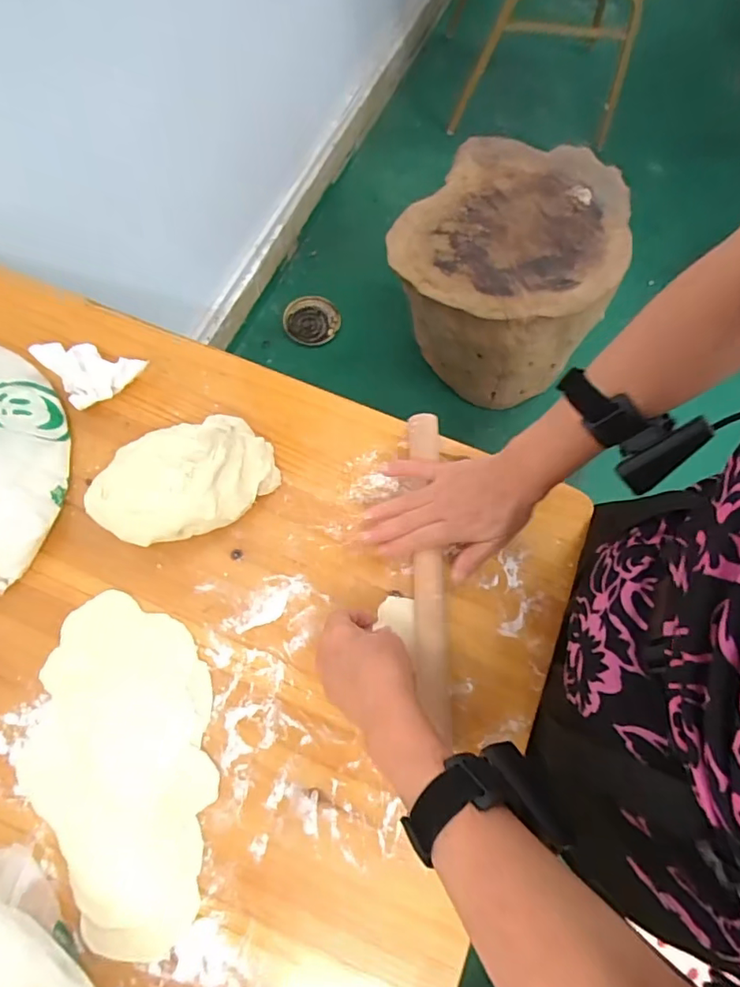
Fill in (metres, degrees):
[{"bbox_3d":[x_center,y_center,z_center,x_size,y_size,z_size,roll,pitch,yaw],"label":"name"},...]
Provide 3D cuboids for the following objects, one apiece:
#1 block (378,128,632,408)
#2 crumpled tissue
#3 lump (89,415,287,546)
[{"bbox_3d":[0.298,-0.467,1.247,0.426,0.394,0.454,38,75,9],"label":"block"},{"bbox_3d":[-0.266,-0.124,0.525,0.075,0.040,0.066,-37,77,-13],"label":"crumpled tissue"},{"bbox_3d":[-0.165,-0.012,0.480,0.162,0.065,0.099,-22,74,-9],"label":"lump"}]

